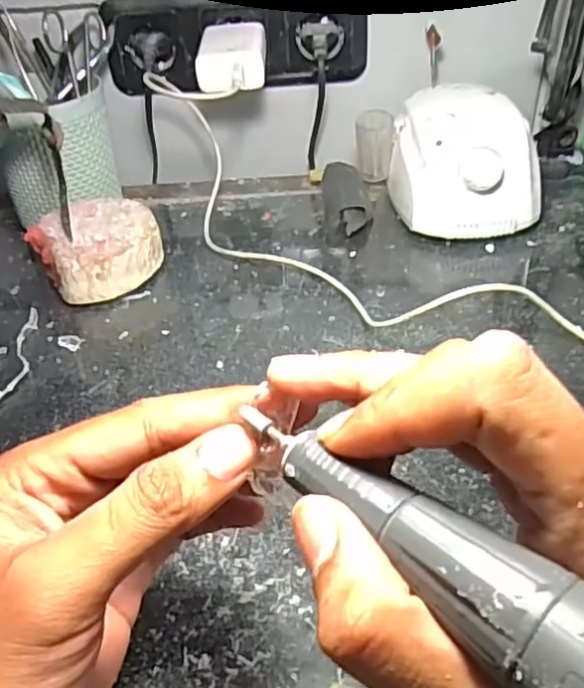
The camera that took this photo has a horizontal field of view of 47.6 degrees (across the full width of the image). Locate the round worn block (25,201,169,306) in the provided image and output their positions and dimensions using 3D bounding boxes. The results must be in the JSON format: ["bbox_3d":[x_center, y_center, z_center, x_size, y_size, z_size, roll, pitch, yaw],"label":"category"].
[{"bbox_3d":[-0.144,-0.071,0.497,0.082,0.041,0.085,-2,40,2],"label":"round worn block"}]

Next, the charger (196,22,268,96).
[{"bbox_3d":[-0.047,-0.229,0.527,0.054,0.032,0.075,-4,40,0],"label":"charger"}]

